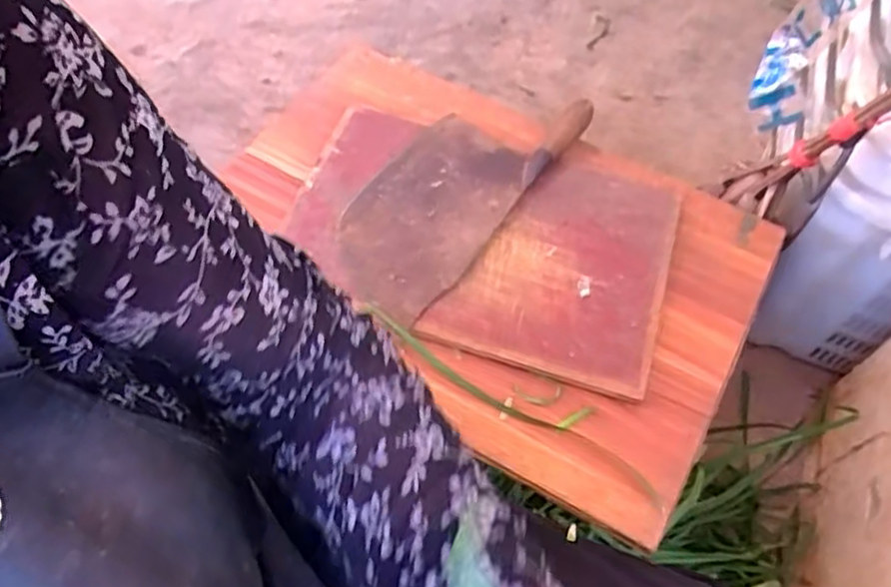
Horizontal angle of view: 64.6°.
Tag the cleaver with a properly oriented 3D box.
[{"bbox_3d":[0.012,-0.112,0.744,0.140,0.030,0.331,33,62,17],"label":"cleaver"}]

